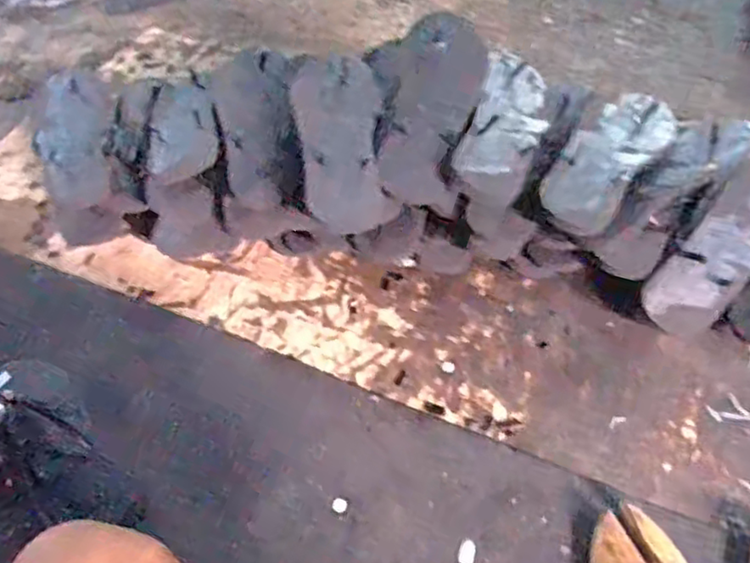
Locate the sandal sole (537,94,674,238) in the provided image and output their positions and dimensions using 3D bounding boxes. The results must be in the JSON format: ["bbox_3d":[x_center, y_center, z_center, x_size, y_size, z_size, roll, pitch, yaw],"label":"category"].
[{"bbox_3d":[0.240,-0.134,0.660,0.082,0.031,0.223,30,62,24],"label":"sandal sole"}]

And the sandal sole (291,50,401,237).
[{"bbox_3d":[-0.031,-0.140,0.632,0.080,0.045,0.183,-7,76,1],"label":"sandal sole"}]

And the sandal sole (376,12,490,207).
[{"bbox_3d":[0.059,-0.176,0.660,0.085,0.026,0.202,14,76,-6],"label":"sandal sole"}]

